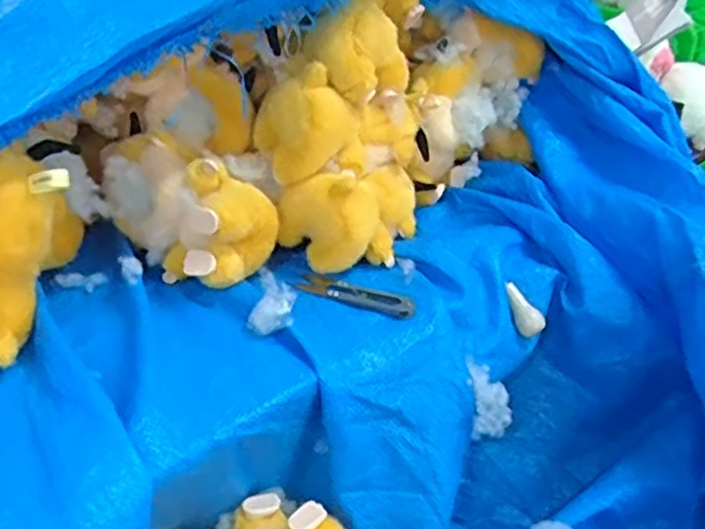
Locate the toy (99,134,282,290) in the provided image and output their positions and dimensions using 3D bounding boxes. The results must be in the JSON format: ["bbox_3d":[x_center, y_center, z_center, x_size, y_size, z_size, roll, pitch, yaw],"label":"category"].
[{"bbox_3d":[-0.127,-0.043,0.539,0.117,0.087,0.068,21,37,27],"label":"toy"}]

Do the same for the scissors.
[{"bbox_3d":[0.002,0.024,0.542,0.094,0.007,0.020,15,35,19],"label":"scissors"}]

